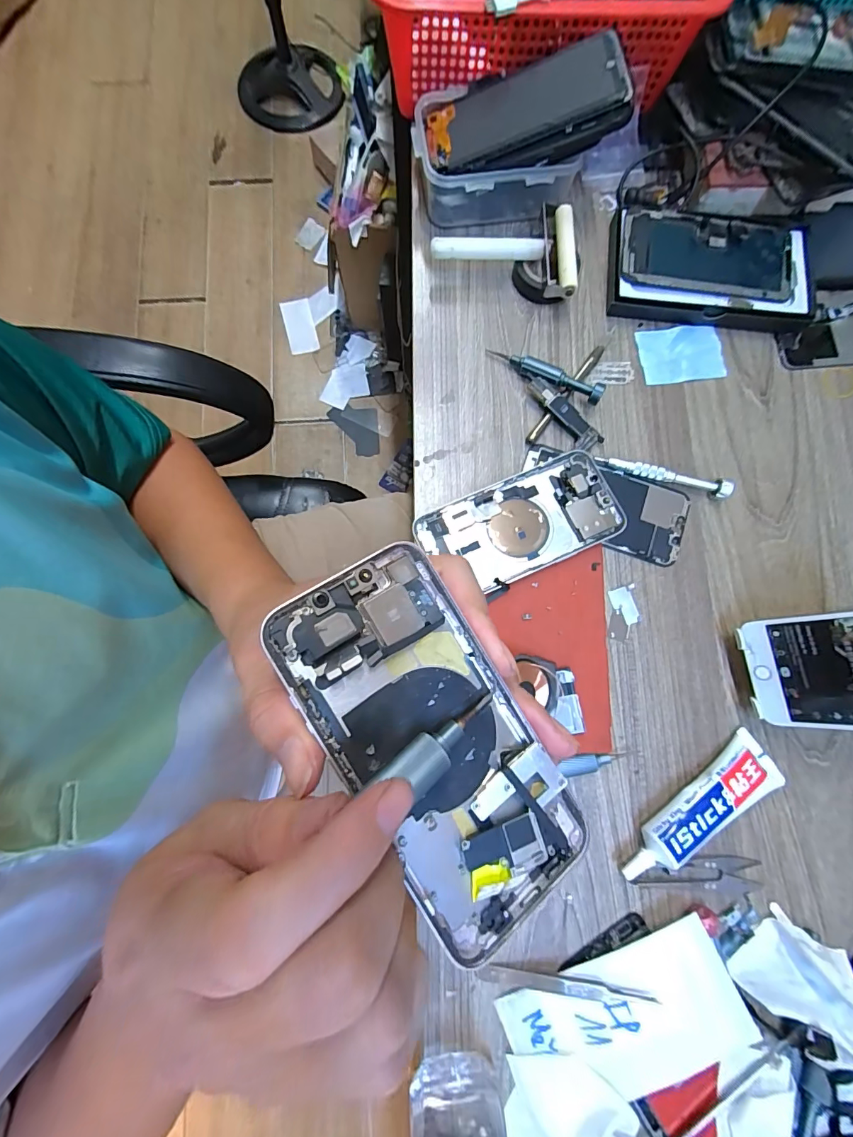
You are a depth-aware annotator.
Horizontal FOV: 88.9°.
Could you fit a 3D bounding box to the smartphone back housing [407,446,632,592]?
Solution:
[{"bbox_3d":[0.069,-0.032,0.320,0.143,0.010,0.070,-22,80,-4],"label":"smartphone back housing"}]

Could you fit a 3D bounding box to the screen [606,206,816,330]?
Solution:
[{"bbox_3d":[0.259,-0.272,0.394,0.184,0.026,0.109,5,79,1],"label":"screen"}]

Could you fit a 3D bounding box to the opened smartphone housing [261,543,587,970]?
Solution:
[{"bbox_3d":[0.004,0.065,0.165,0.069,0.013,0.144,-32,90,-20],"label":"opened smartphone housing"}]

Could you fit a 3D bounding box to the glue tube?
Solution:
[{"bbox_3d":[0.197,0.175,0.314,0.137,0.027,0.038,-32,81,-6],"label":"glue tube"}]

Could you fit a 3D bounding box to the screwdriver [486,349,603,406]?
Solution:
[{"bbox_3d":[0.101,-0.168,0.374,0.103,0.021,0.014,25,80,4],"label":"screwdriver"}]

